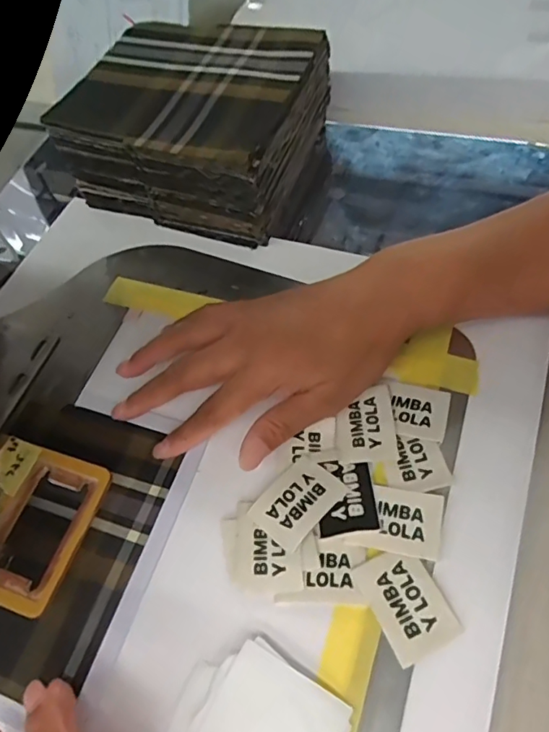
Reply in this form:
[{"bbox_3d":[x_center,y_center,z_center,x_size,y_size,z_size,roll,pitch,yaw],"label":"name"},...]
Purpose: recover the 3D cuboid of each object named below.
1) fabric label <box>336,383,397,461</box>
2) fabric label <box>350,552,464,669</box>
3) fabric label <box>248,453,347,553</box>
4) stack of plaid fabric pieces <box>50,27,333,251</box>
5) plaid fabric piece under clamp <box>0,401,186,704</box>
[{"bbox_3d":[0.053,0.033,0.301,0.032,0.004,0.047,0,61,3],"label":"fabric label"},{"bbox_3d":[0.065,0.117,0.255,0.034,0.004,0.048,-28,61,-8],"label":"fabric label"},{"bbox_3d":[0.013,0.074,0.284,0.033,0.005,0.047,39,69,21],"label":"fabric label"},{"bbox_3d":[-0.059,-0.188,0.402,0.170,0.087,0.152,18,63,13],"label":"stack of plaid fabric pieces"},{"bbox_3d":[-0.130,0.097,0.296,0.116,0.011,0.150,12,64,14],"label":"plaid fabric piece under clamp"}]

